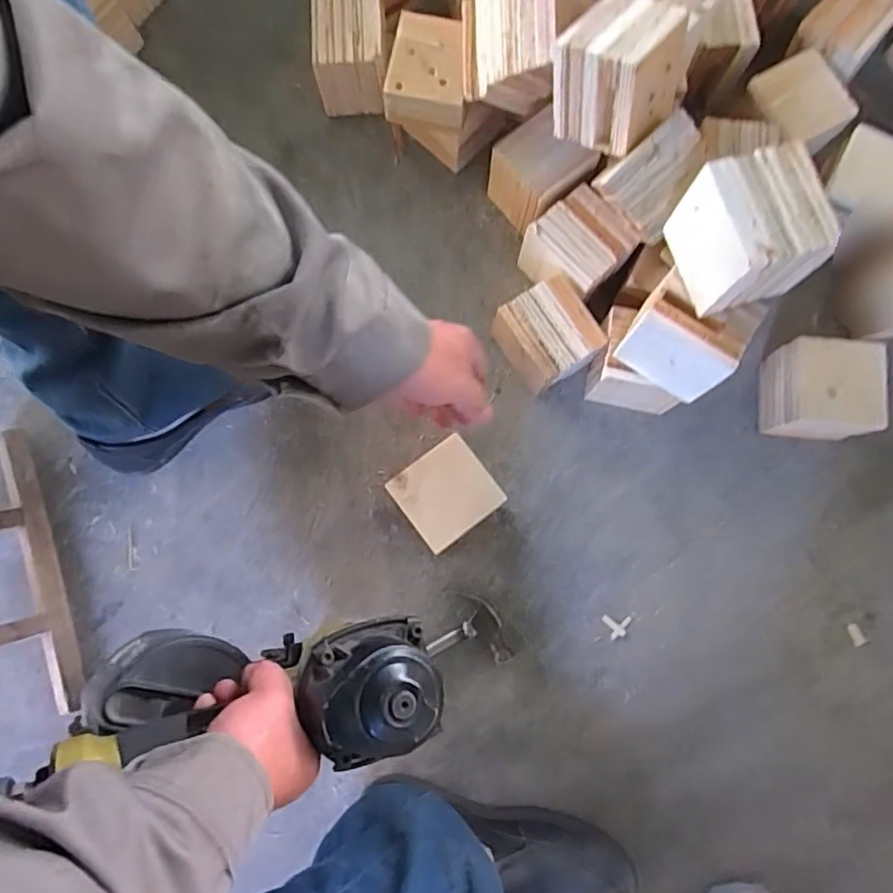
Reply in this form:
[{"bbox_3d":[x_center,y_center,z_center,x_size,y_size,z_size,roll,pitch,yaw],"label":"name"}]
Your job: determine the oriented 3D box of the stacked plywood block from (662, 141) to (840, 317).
[{"bbox_3d":[0.253,-0.179,0.493,0.087,0.085,0.097,-16,81,-3],"label":"stacked plywood block"}]

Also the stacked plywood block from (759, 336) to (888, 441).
[{"bbox_3d":[0.410,-0.063,0.649,0.100,0.082,0.095,3,80,0],"label":"stacked plywood block"}]

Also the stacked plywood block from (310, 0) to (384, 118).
[{"bbox_3d":[-0.116,-0.470,0.707,0.086,0.083,0.099,-1,80,0],"label":"stacked plywood block"}]

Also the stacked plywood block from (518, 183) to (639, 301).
[{"bbox_3d":[0.144,-0.216,0.663,0.097,0.086,0.100,-37,82,-6],"label":"stacked plywood block"}]

